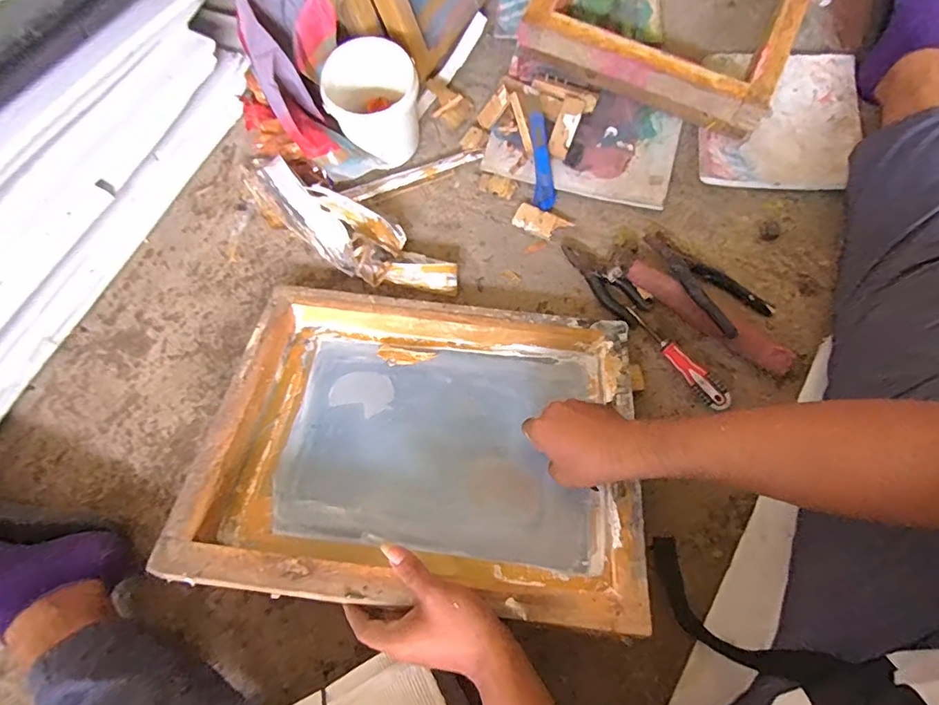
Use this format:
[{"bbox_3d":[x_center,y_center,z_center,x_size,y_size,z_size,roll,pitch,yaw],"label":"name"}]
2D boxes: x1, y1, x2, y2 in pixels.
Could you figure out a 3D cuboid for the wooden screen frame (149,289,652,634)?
[{"bbox_3d":[-0.046,0.094,0.572,0.447,0.054,0.353,7,54,2],"label":"wooden screen frame"}]

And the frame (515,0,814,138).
[{"bbox_3d":[0.336,-0.579,0.794,0.367,0.083,0.441,26,78,7],"label":"frame"}]

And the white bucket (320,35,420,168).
[{"bbox_3d":[-0.132,-0.345,0.716,0.122,0.122,0.118,0,77,1],"label":"white bucket"}]

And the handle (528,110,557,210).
[{"bbox_3d":[0.104,-0.277,0.740,0.032,0.014,0.136,-8,96,-1],"label":"handle"}]

